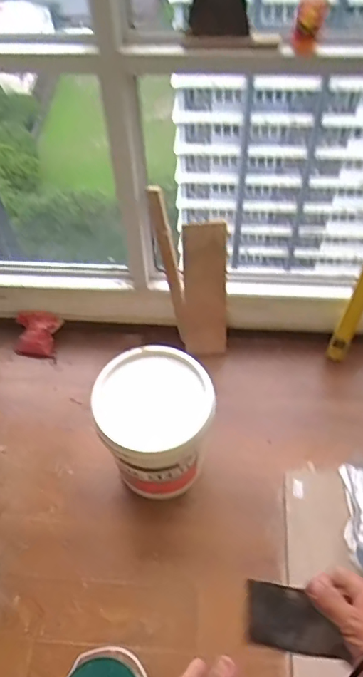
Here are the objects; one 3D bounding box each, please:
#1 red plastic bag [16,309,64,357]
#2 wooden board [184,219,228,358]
[{"bbox_3d":[-0.507,-0.017,1.751,0.159,0.127,0.123,6,54,3],"label":"red plastic bag"},{"bbox_3d":[0.080,-0.150,1.637,0.139,0.466,0.035,-6,31,-6],"label":"wooden board"}]

